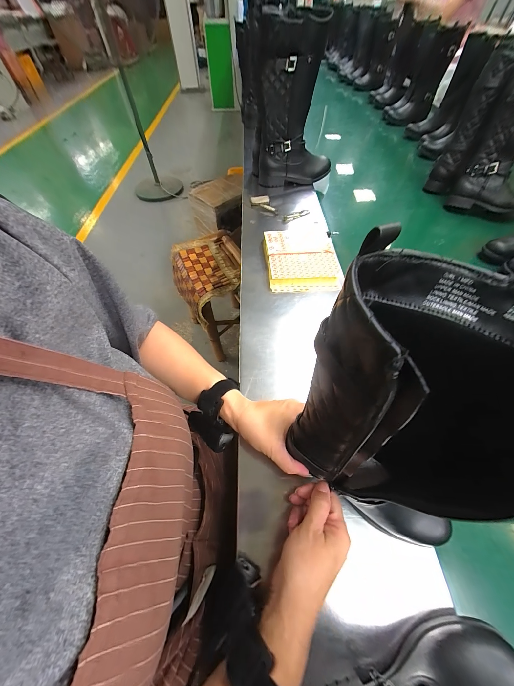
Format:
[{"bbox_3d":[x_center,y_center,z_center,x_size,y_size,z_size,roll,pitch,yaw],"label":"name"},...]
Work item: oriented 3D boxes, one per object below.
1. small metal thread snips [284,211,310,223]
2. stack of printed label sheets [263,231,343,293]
[{"bbox_3d":[0.116,-0.375,0.689,0.092,0.013,0.025,-29,61,-17],"label":"small metal thread snips"},{"bbox_3d":[0.105,-0.209,0.567,0.166,0.028,0.213,0,57,1],"label":"stack of printed label sheets"}]

